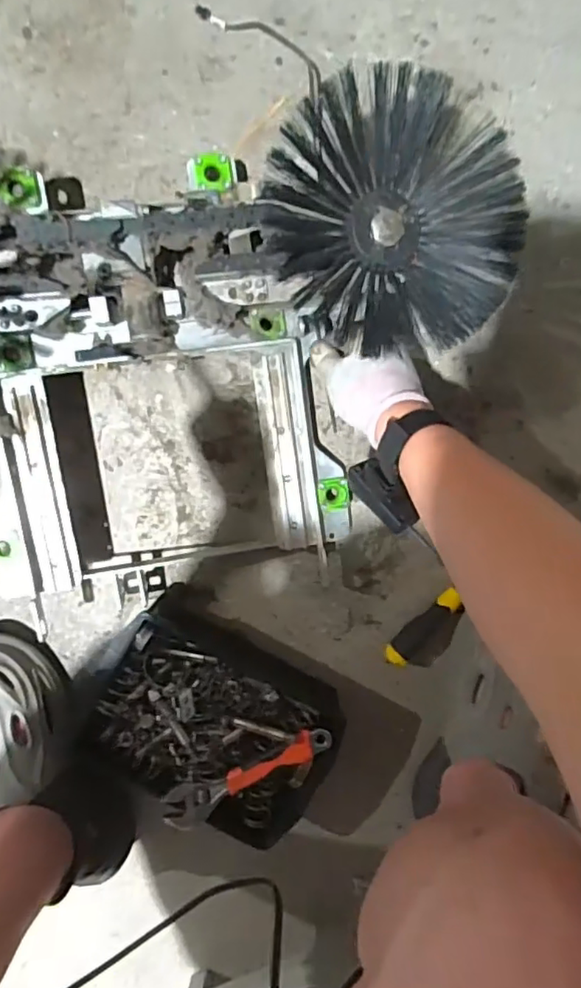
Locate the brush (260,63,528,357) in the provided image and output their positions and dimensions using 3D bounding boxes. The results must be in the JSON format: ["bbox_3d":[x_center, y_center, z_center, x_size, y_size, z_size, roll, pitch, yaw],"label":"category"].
[{"bbox_3d":[0.089,-0.227,0.492,0.214,0.051,0.195,0,99,2],"label":"brush"}]

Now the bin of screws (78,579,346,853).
[{"bbox_3d":[-0.087,0.241,0.635,0.259,0.089,0.198,32,99,-3],"label":"bin of screws"}]

